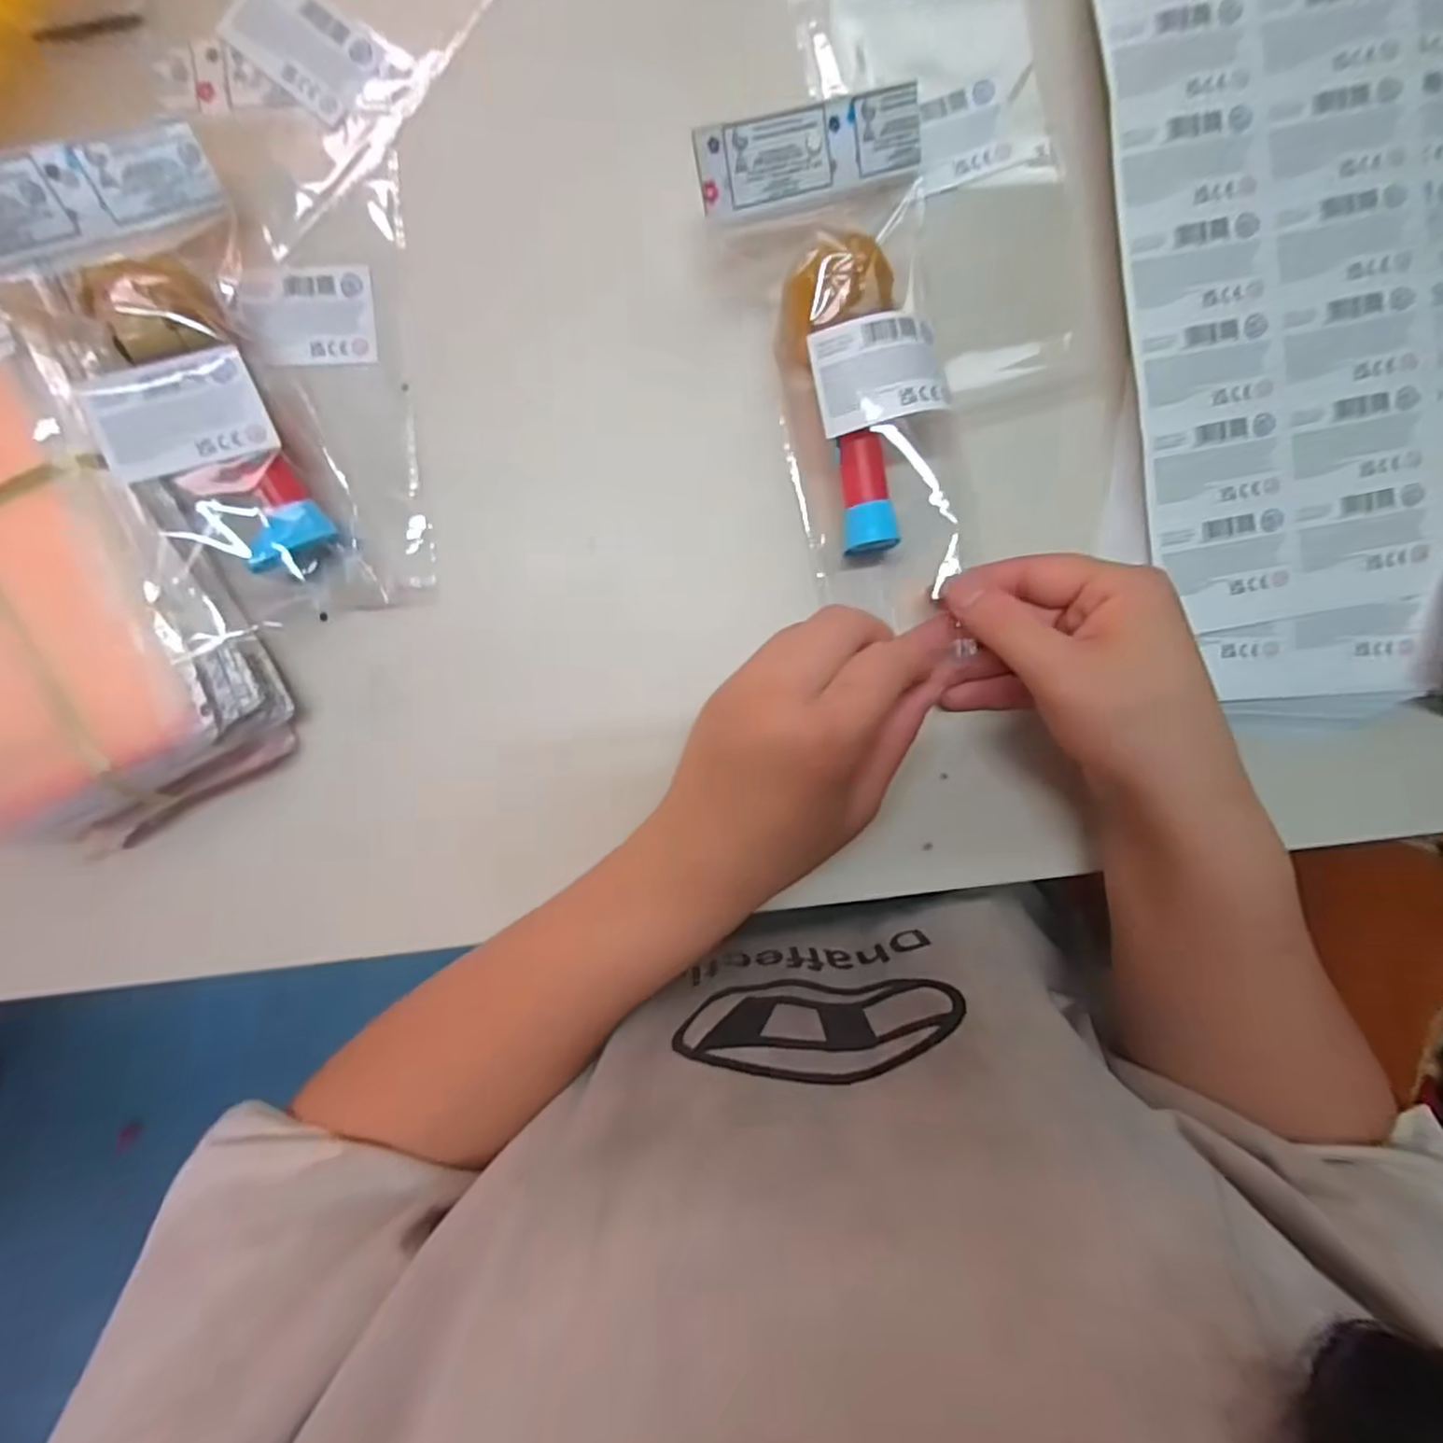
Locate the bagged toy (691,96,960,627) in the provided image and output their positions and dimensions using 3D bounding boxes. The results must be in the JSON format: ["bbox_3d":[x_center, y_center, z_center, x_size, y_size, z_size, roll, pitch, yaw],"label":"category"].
[{"bbox_3d":[0.057,-0.142,0.288,0.086,0.051,0.202,-13,101,3],"label":"bagged toy"}]

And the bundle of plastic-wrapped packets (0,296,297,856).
[{"bbox_3d":[-0.309,-0.071,0.293,0.135,0.045,0.257,-31,96,3],"label":"bundle of plastic-wrapped packets"}]

